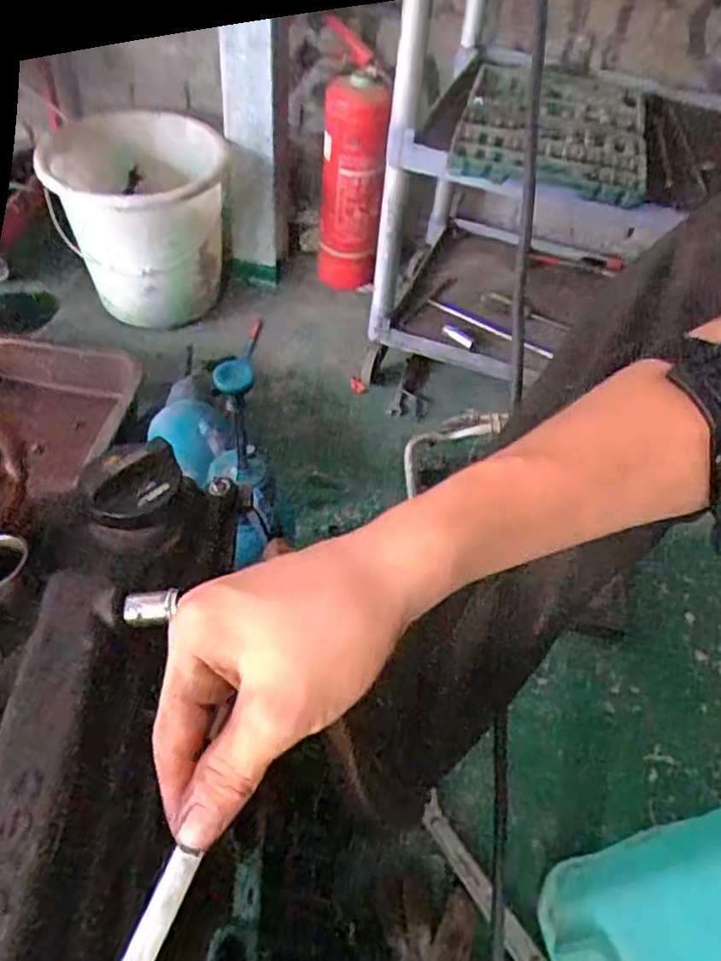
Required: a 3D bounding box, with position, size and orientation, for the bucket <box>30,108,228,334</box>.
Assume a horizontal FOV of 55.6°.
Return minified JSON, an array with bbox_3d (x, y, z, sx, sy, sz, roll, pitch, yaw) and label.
[{"bbox_3d":[-0.406,-0.474,1.302,0.300,0.299,0.359,-3,49,-9],"label":"bucket"}]

